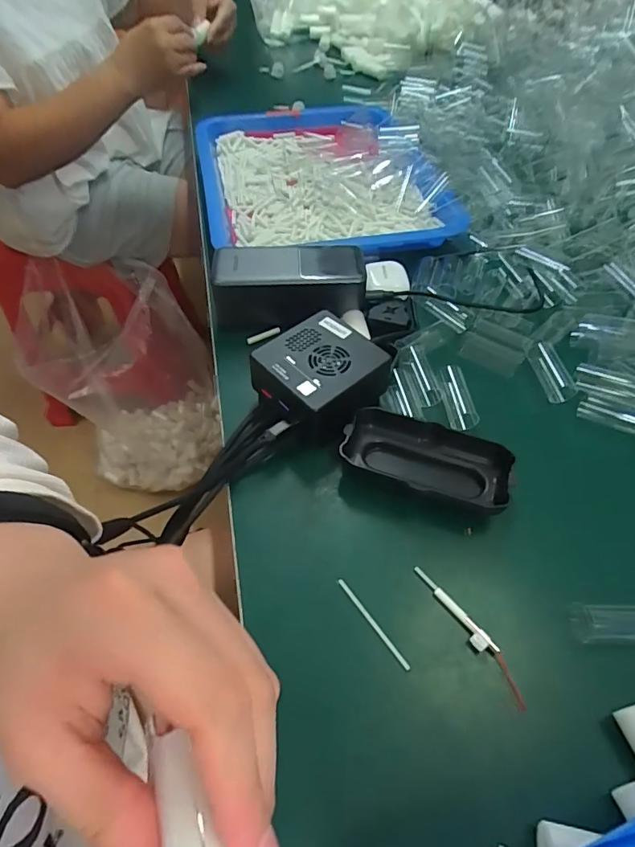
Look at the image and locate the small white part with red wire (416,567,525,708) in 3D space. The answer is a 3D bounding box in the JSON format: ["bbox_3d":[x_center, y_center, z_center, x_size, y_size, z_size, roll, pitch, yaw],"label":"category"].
[{"bbox_3d":[0.087,0.116,0.265,0.011,0.005,0.087,-28,56,-15],"label":"small white part with red wire"}]

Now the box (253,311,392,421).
[{"bbox_3d":[0.003,-0.032,0.349,0.083,0.051,0.078,-35,59,-20],"label":"box"}]

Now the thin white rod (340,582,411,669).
[{"bbox_3d":[0.032,0.115,0.270,0.004,0.004,0.060,-33,58,-18],"label":"thin white rod"}]

